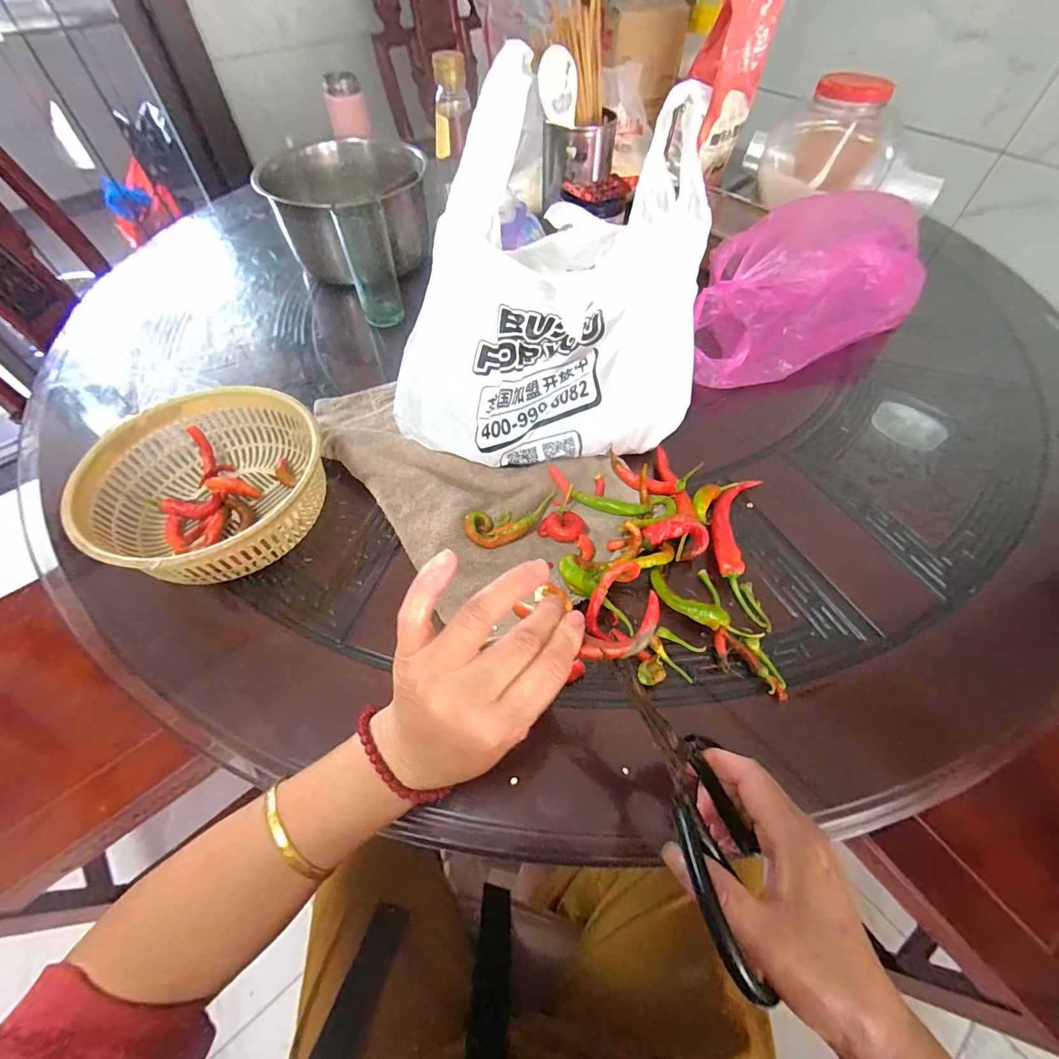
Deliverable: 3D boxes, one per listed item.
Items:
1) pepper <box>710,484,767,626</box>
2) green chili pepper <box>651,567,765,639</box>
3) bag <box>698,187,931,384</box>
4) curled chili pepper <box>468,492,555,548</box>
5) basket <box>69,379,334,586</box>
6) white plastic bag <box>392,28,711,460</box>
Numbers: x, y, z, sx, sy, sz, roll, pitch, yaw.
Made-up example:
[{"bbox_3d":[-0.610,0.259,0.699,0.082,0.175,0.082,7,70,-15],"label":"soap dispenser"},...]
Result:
[{"bbox_3d":[0.185,0.012,0.419,0.043,0.016,0.145,9,57,6],"label":"pepper"},{"bbox_3d":[0.138,0.064,0.377,0.095,0.010,0.024,34,63,21],"label":"green chili pepper"},{"bbox_3d":[0.331,-0.288,0.560,0.329,0.113,0.154,-15,57,-10],"label":"bag"},{"bbox_3d":[-0.014,-0.008,0.412,0.083,0.014,0.034,-17,58,-11],"label":"curled chili pepper"},{"bbox_3d":[-0.278,-0.035,0.418,0.191,0.074,0.186,-20,58,-13],"label":"basket"},{"bbox_3d":[0.012,-0.185,0.383,0.277,0.239,0.124,-11,57,-7],"label":"white plastic bag"}]

